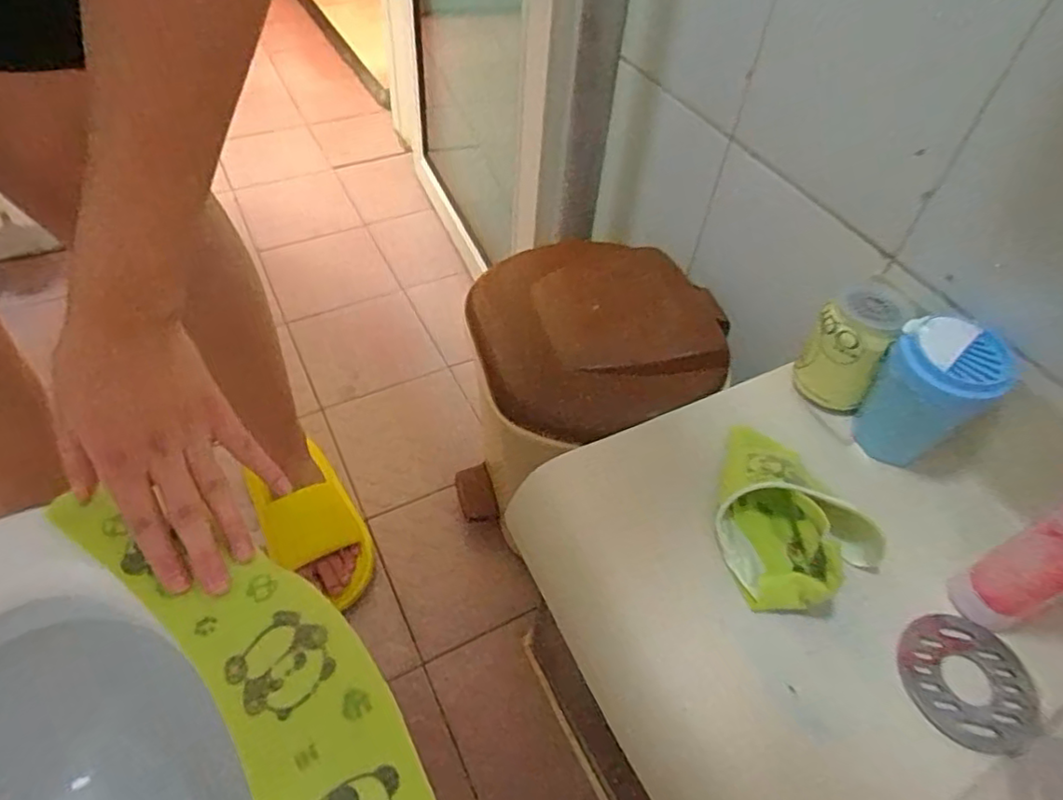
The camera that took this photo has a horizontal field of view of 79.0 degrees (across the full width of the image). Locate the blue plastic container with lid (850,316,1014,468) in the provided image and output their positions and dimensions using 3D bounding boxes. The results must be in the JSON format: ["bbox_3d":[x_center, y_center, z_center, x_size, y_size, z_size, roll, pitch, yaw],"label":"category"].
[{"bbox_3d":[0.288,0.001,0.482,0.058,0.117,0.072,-31,59,-26],"label":"blue plastic container with lid"}]

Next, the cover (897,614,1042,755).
[{"bbox_3d":[0.271,0.176,0.404,0.072,0.004,0.080,-2,50,4],"label":"cover"}]

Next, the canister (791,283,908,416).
[{"bbox_3d":[0.254,-0.043,0.522,0.061,0.092,0.072,29,54,18],"label":"canister"}]

